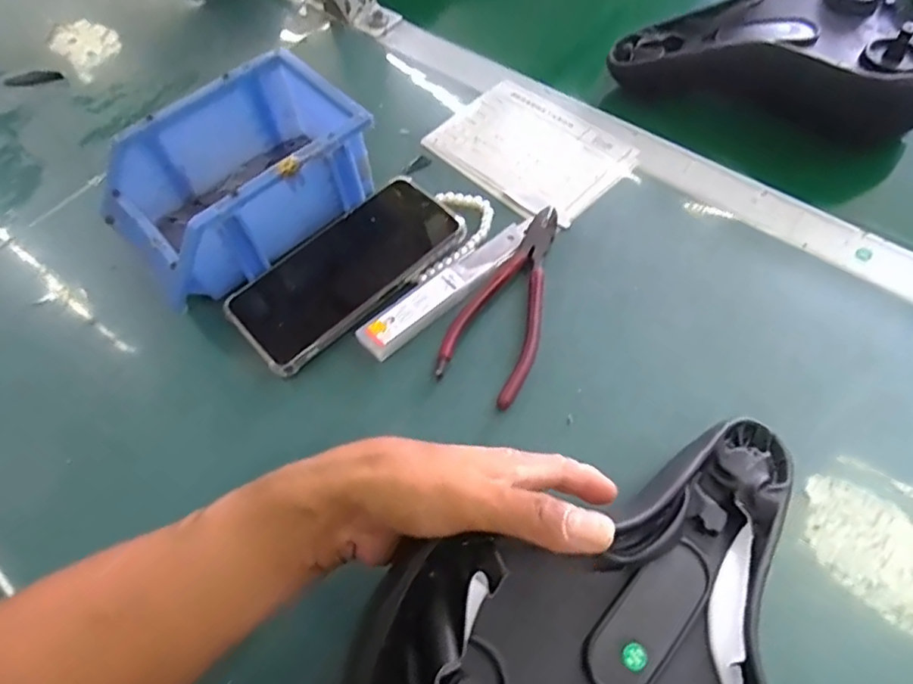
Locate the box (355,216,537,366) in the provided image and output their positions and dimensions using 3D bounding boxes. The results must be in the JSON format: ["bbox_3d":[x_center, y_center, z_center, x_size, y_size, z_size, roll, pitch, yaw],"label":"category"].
[{"bbox_3d":[-0.002,-0.039,0.416,0.148,0.013,0.026,-39,63,-18],"label":"box"}]

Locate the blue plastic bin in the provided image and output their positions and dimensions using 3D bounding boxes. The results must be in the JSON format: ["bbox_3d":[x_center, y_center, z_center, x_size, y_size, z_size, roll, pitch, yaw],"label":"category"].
[{"bbox_3d":[-0.156,-0.116,0.442,0.174,0.081,0.116,-39,63,-18],"label":"blue plastic bin"}]

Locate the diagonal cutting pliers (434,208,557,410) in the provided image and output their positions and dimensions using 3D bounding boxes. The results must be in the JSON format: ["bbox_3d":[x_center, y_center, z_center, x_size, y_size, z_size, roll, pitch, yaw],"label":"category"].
[{"bbox_3d":[0.041,-0.030,0.410,0.058,0.009,0.152,21,62,17],"label":"diagonal cutting pliers"}]

